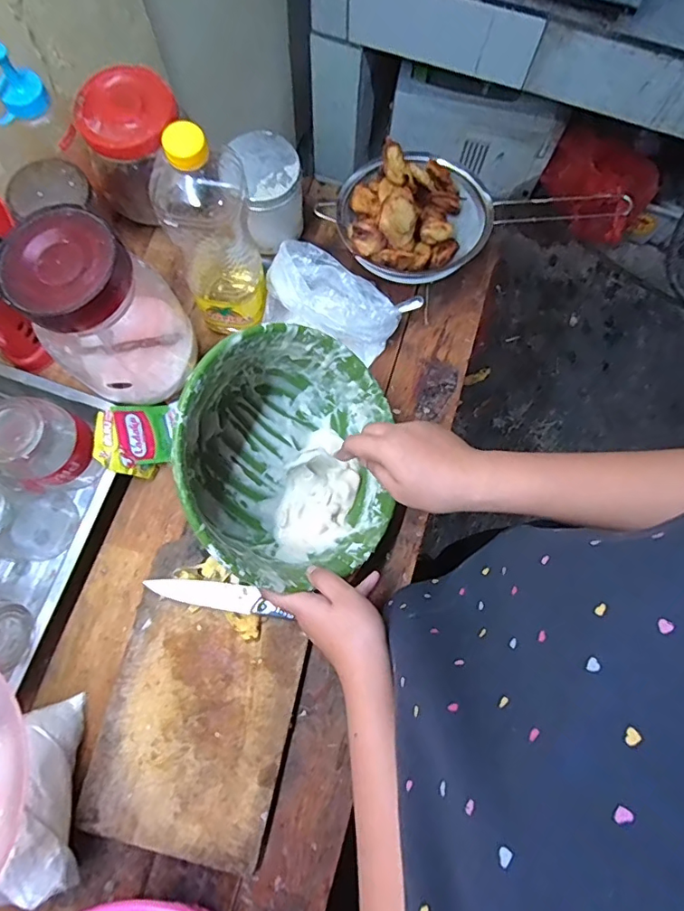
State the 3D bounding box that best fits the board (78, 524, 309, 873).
[{"bbox_3d":[-0.137,0.236,0.507,0.179,0.018,0.270,13,76,2],"label":"board"}]

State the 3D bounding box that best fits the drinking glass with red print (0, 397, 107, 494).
[{"bbox_3d":[-0.300,-0.002,0.523,0.072,0.118,0.078,0,76,-1],"label":"drinking glass with red print"}]

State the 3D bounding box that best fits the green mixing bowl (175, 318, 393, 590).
[{"bbox_3d":[-0.059,0.003,0.511,0.248,0.105,0.236,5,82,-36],"label":"green mixing bowl"}]

